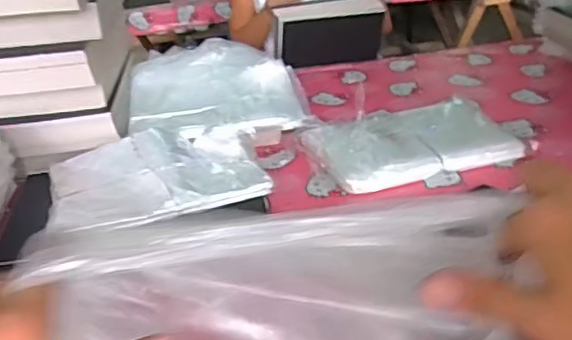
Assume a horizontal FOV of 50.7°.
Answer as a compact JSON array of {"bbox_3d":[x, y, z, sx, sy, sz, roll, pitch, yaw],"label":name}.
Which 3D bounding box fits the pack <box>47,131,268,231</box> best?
[{"bbox_3d":[-0.198,0.004,0.935,0.312,0.043,0.220,-12,29,-13],"label":"pack"}]

